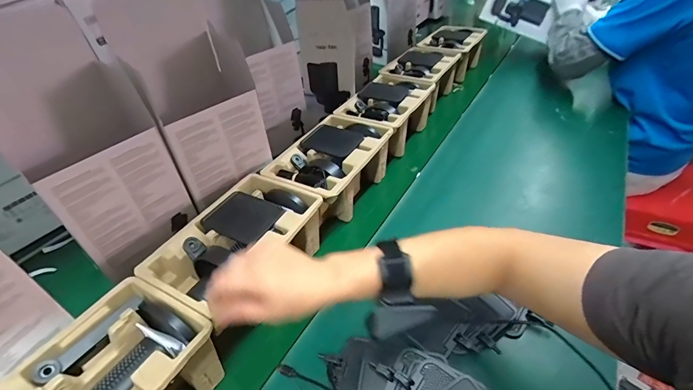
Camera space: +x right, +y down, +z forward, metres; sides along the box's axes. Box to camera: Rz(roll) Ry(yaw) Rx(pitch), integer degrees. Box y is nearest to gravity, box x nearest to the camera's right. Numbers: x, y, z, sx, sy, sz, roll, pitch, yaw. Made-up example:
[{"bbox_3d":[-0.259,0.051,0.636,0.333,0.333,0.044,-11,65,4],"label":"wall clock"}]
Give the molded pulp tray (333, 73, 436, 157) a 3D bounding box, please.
[{"bbox_3d":[0.092,-0.179,0.806,0.154,0.101,0.229,20,45,26],"label":"molded pulp tray"}]

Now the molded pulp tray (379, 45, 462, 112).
[{"bbox_3d":[0.196,-0.317,0.955,0.159,0.094,0.243,18,44,25],"label":"molded pulp tray"}]

